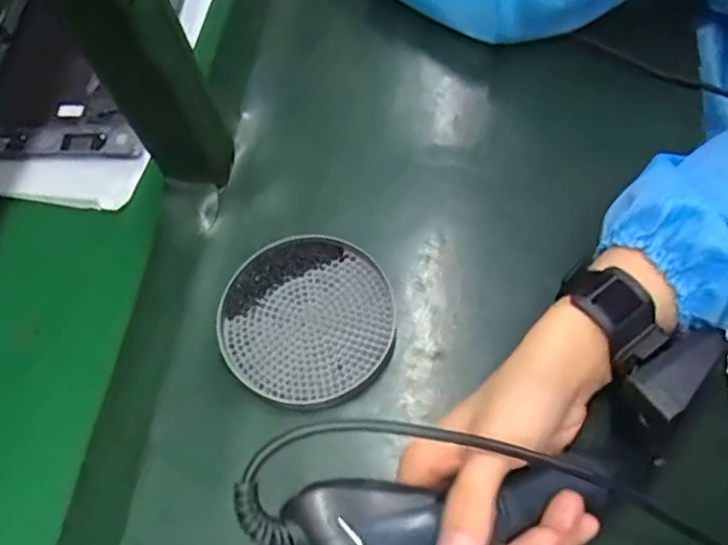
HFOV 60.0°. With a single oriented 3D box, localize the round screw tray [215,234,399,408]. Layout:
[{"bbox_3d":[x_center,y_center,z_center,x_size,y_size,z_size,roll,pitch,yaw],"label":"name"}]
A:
[{"bbox_3d":[-0.037,0.029,0.415,0.110,0.015,0.111,-2,66,5],"label":"round screw tray"}]

